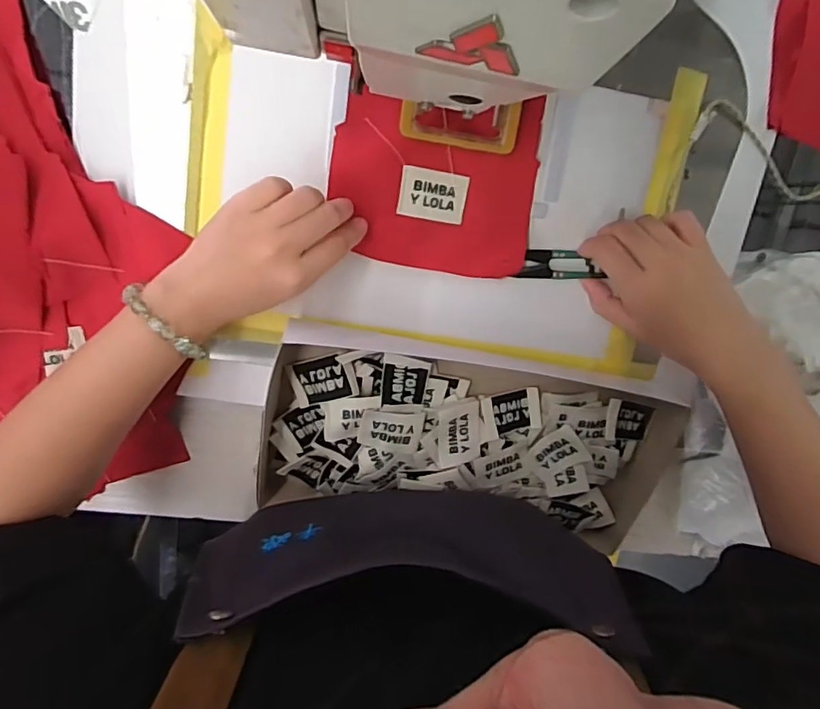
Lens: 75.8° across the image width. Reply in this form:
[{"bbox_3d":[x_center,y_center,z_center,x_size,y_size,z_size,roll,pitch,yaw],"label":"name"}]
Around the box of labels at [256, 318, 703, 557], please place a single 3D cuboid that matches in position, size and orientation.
[{"bbox_3d":[0.050,0.077,0.426,0.326,0.060,0.164,8,102,-9],"label":"box of labels"}]

